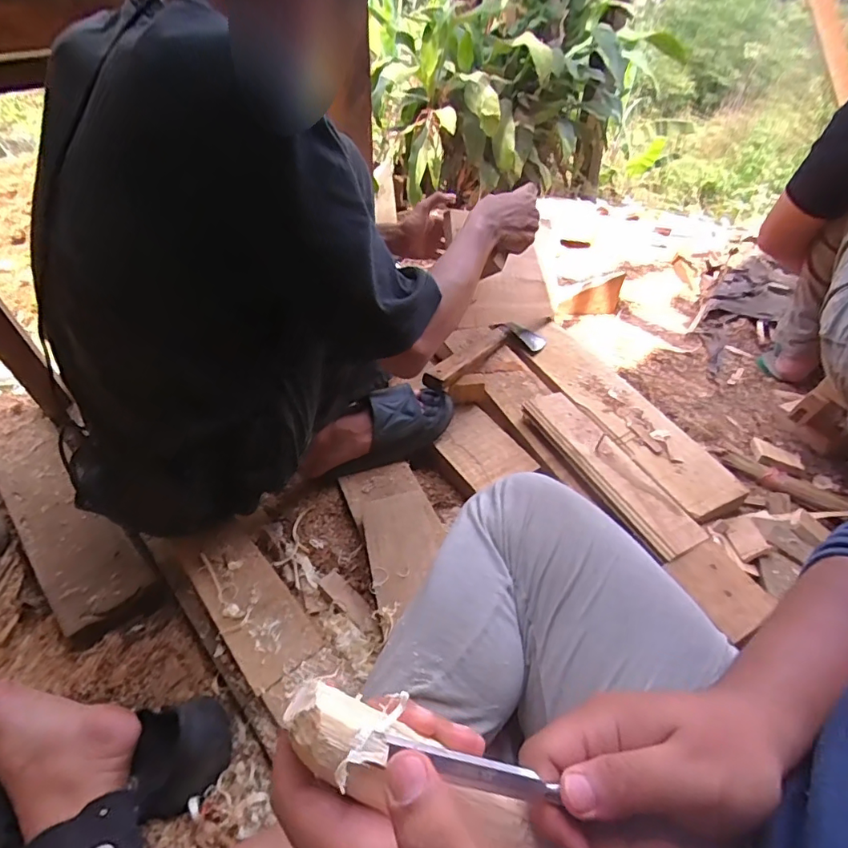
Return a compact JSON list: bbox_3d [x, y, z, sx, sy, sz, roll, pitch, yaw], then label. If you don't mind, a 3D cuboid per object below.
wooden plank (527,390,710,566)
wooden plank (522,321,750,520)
[{"bbox_3d":[0.287,0.062,0.787,0.093,0.020,0.323,-20,49,-16],"label":"wooden plank"},{"bbox_3d":[0.363,-0.032,0.943,0.134,0.021,0.483,-20,51,-18],"label":"wooden plank"}]

